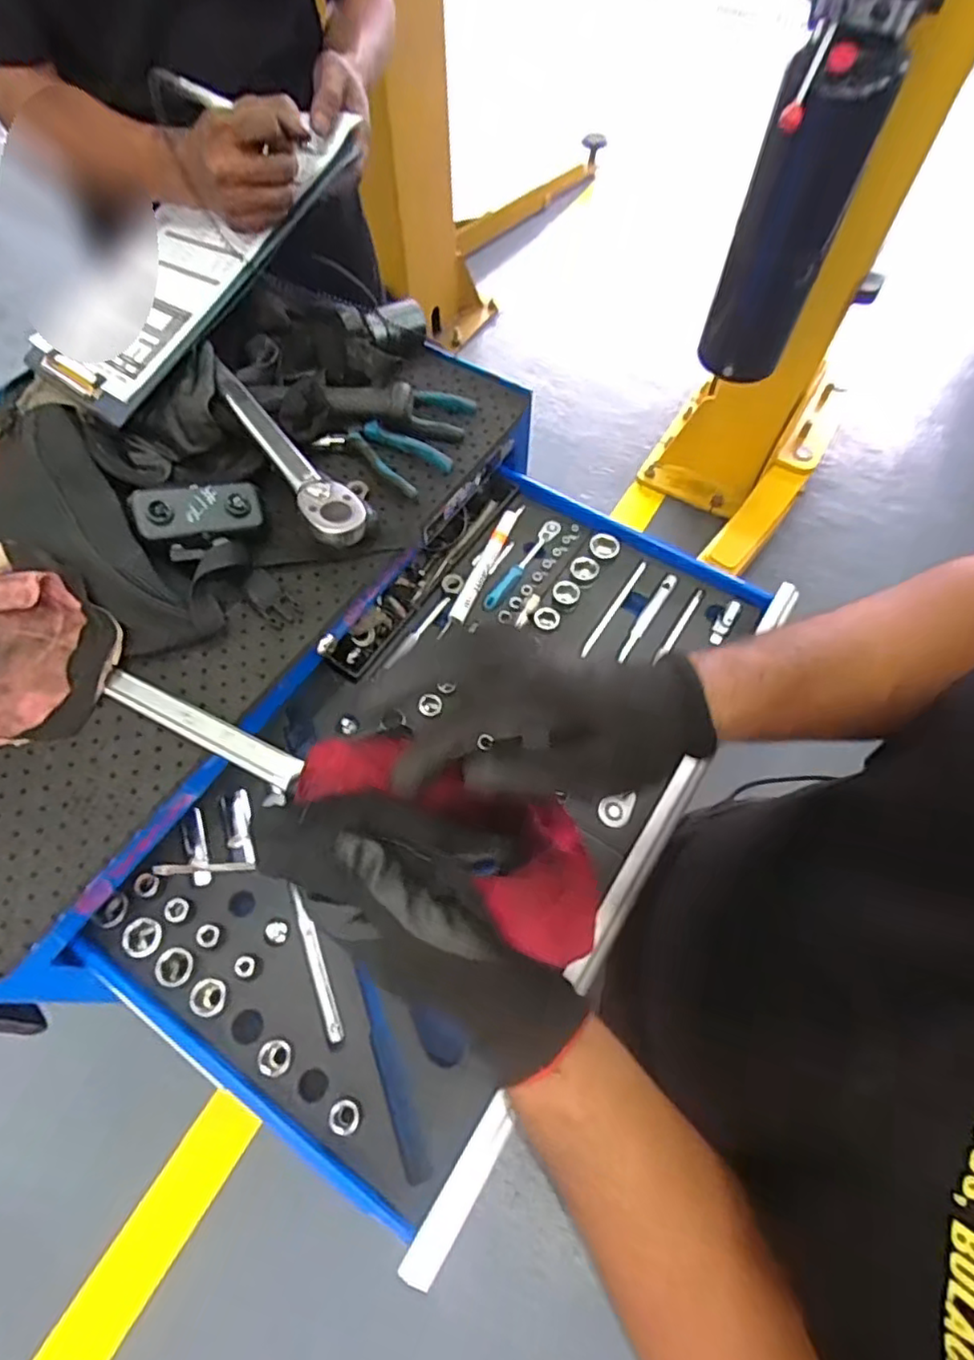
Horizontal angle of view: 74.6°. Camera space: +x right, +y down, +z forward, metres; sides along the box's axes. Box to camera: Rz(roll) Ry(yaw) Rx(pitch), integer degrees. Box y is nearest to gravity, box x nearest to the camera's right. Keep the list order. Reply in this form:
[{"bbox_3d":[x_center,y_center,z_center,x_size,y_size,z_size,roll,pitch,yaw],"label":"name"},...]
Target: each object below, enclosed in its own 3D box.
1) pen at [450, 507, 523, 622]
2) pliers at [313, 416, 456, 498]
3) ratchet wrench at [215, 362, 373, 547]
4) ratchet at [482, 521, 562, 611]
[{"bbox_3d":[0.000,-0.121,0.644,0.020,0.015,0.147,20,62,10],"label":"pen"},{"bbox_3d":[-0.097,-0.214,0.596,0.123,0.018,0.052,34,65,18],"label":"pliers"},{"bbox_3d":[-0.168,-0.203,0.550,0.055,0.027,0.241,-28,64,-16],"label":"ratchet wrench"},{"bbox_3d":[0.036,-0.116,0.647,0.018,0.018,0.125,30,64,16],"label":"ratchet"}]

